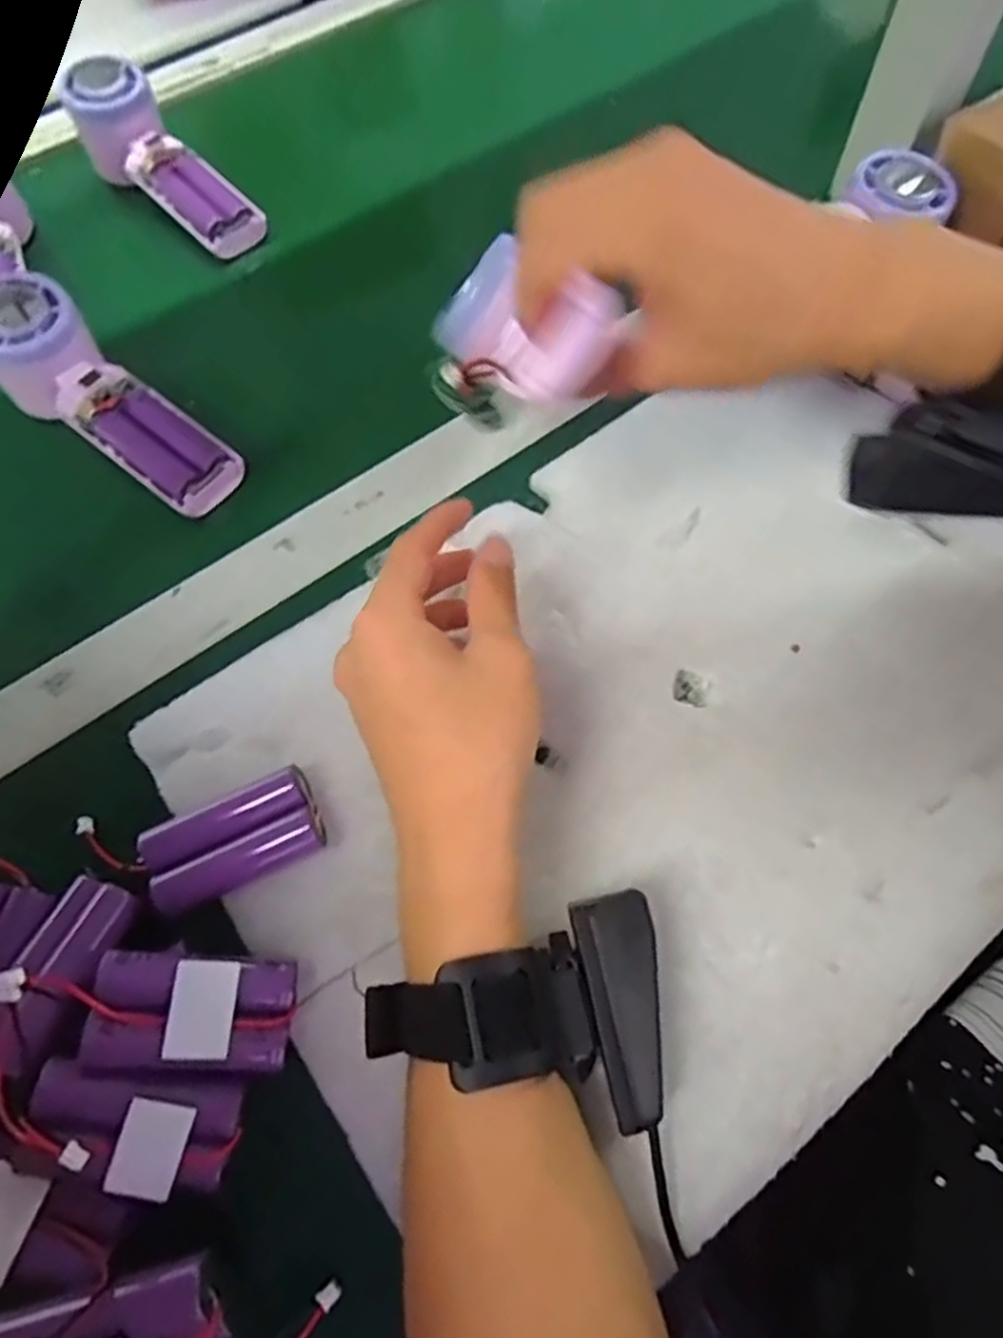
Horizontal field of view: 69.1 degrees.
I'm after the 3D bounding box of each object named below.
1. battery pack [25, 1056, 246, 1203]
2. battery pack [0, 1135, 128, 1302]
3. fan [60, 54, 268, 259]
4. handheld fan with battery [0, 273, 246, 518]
[{"bbox_3d":[-0.123,0.154,0.243,0.066,0.015,0.037,17,79,-17],"label":"battery pack"},{"bbox_3d":[-0.157,0.181,0.241,0.068,0.014,0.036,11,66,7],"label":"battery pack"},{"bbox_3d":[-0.226,-0.337,0.489,0.169,0.047,0.049,45,74,5],"label":"fan"},{"bbox_3d":[-0.209,-0.144,0.384,0.151,0.057,0.056,34,71,17],"label":"handheld fan with battery"}]

